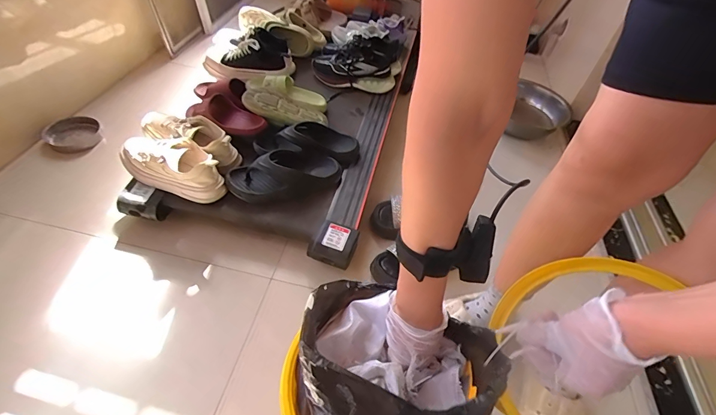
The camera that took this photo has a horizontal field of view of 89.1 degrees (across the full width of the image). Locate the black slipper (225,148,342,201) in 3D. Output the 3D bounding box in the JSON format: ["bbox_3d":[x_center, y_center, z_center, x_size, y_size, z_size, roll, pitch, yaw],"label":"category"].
[{"bbox_3d":[-0.184,-0.099,0.900,0.271,0.071,0.110,-13,51,-18],"label":"black slipper"}]

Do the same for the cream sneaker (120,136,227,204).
[{"bbox_3d":[-0.441,-0.101,0.867,0.269,0.081,0.107,23,49,12],"label":"cream sneaker"}]

